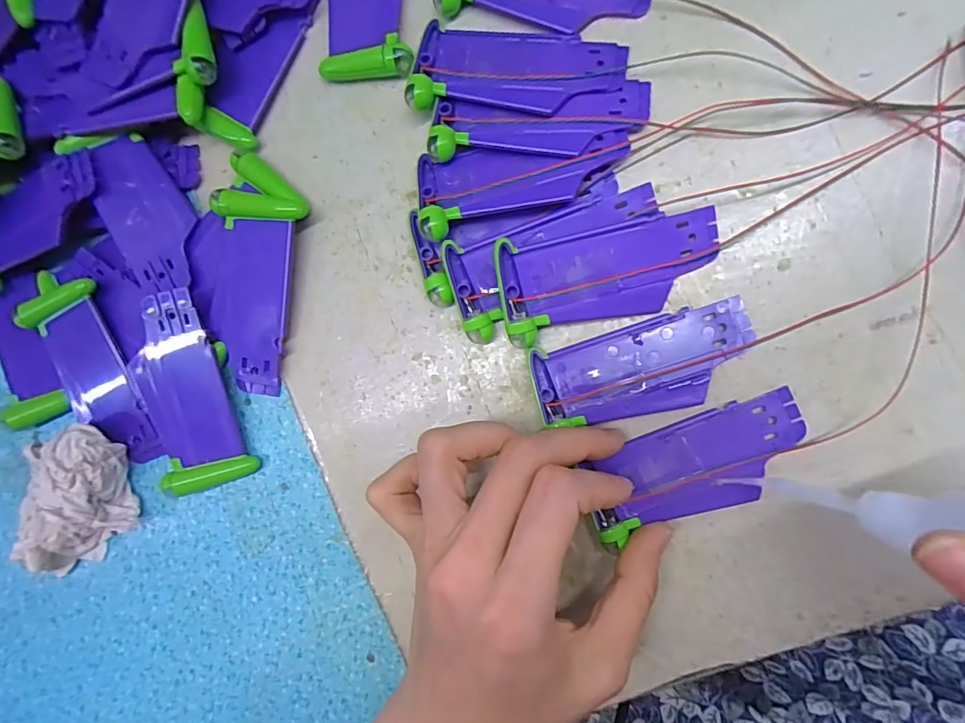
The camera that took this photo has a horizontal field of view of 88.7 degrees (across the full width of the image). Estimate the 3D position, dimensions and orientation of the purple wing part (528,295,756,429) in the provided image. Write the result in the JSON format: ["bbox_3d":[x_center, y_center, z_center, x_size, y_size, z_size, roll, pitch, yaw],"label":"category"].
[{"bbox_3d":[0.066,0.003,0.205,0.088,0.007,0.037,-15,88,9],"label":"purple wing part"}]

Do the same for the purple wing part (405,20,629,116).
[{"bbox_3d":[0.015,-0.125,0.210,0.089,0.012,0.039,8,92,9],"label":"purple wing part"}]

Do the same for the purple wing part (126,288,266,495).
[{"bbox_3d":[-0.138,0.014,0.230,0.037,0.014,0.090,-18,95,-4],"label":"purple wing part"}]

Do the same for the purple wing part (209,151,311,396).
[{"bbox_3d":[-0.106,-0.040,0.229,0.039,0.015,0.105,13,92,9],"label":"purple wing part"}]

